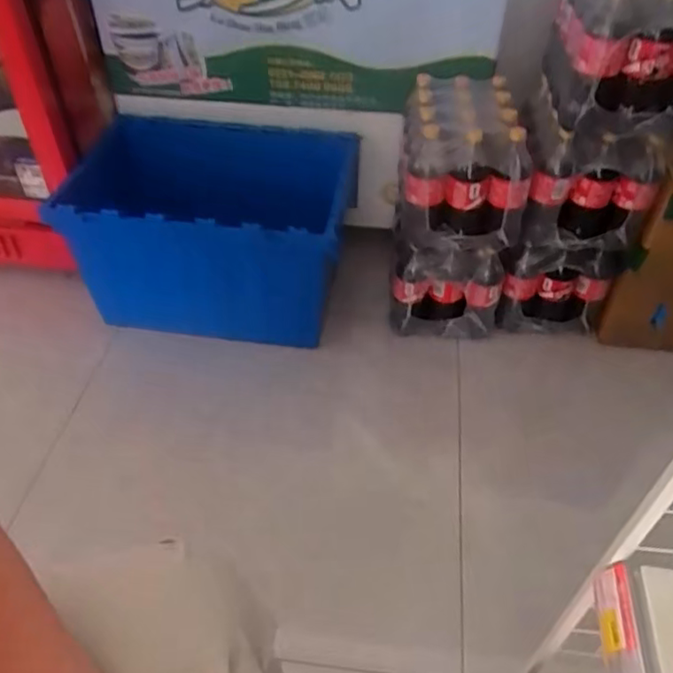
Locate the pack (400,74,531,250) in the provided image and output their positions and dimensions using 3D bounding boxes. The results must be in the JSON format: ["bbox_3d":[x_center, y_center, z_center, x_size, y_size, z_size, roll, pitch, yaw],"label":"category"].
[{"bbox_3d":[0.259,-0.363,1.303,0.248,0.247,0.281,2,45,3],"label":"pack"}]

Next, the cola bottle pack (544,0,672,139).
[{"bbox_3d":[0.525,-0.537,1.114,0.239,0.260,0.277,4,45,5],"label":"cola bottle pack"}]

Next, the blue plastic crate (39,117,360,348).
[{"bbox_3d":[-0.273,-0.237,1.400,0.594,0.342,0.387,3,45,3],"label":"blue plastic crate"}]

